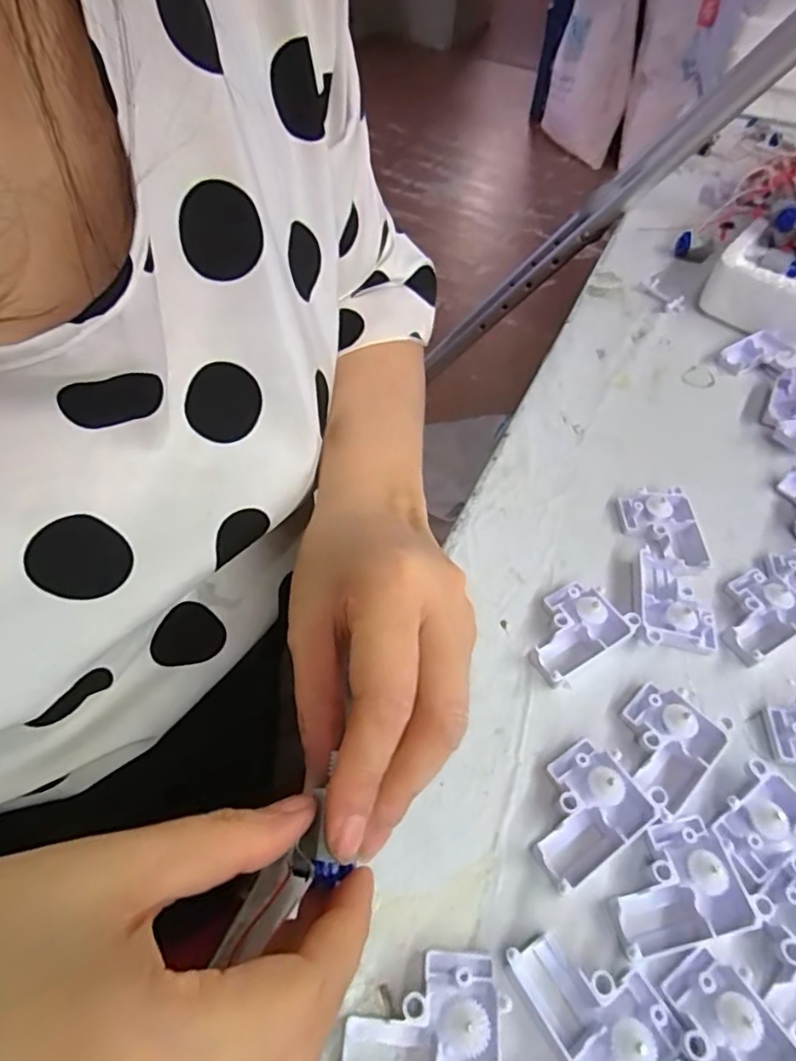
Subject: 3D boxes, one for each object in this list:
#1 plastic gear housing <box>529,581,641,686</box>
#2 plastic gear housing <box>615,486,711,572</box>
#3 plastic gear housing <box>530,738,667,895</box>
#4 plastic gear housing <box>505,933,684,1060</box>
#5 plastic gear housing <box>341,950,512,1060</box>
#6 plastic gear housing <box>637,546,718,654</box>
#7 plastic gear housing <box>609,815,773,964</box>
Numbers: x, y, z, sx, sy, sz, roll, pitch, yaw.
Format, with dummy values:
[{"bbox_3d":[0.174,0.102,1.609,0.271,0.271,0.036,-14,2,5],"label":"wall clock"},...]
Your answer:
[{"bbox_3d":[0.077,0.043,0.266,0.048,0.016,0.032,-27,53,-26],"label":"plastic gear housing"},{"bbox_3d":[0.136,-0.001,0.306,0.035,0.014,0.050,0,46,-3],"label":"plastic gear housing"},{"bbox_3d":[0.068,0.100,0.218,0.049,0.014,0.036,-24,52,-24],"label":"plastic gear housing"},{"bbox_3d":[0.062,0.145,0.181,0.034,0.013,0.049,-25,52,-24],"label":"plastic gear housing"},{"bbox_3d":[0.008,0.148,0.178,0.049,0.012,0.036,2,46,-2],"label":"plastic gear housing"},{"bbox_3d":[0.130,0.032,0.278,0.034,0.013,0.053,13,47,9],"label":"plastic gear housing"},{"bbox_3d":[0.096,0.120,0.204,0.049,0.011,0.035,-8,47,-11],"label":"plastic gear housing"}]

